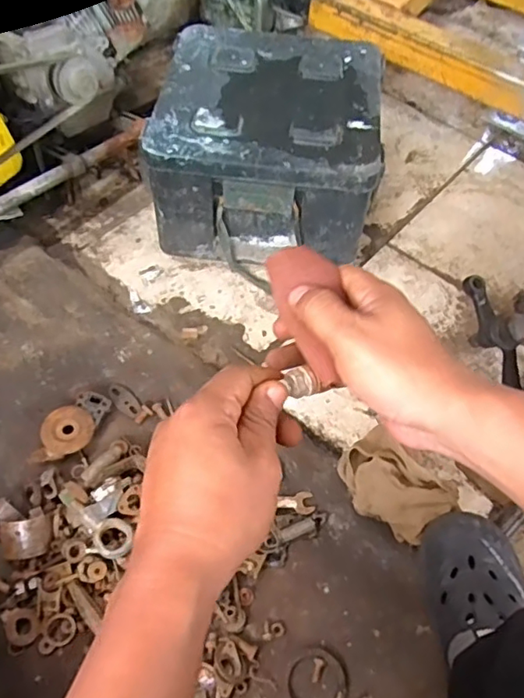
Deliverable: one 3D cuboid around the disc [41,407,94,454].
[{"bbox_3d":[-0.278,0.118,0.798,0.072,0.026,0.067,1,58,-2],"label":"disc"}]

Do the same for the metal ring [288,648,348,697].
[{"bbox_3d":[0.067,0.390,0.648,0.070,0.007,0.065,1,58,-2],"label":"metal ring"}]

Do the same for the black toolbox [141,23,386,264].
[{"bbox_3d":[0.013,-0.353,0.995,0.351,0.235,0.332,7,58,2],"label":"black toolbox"}]

